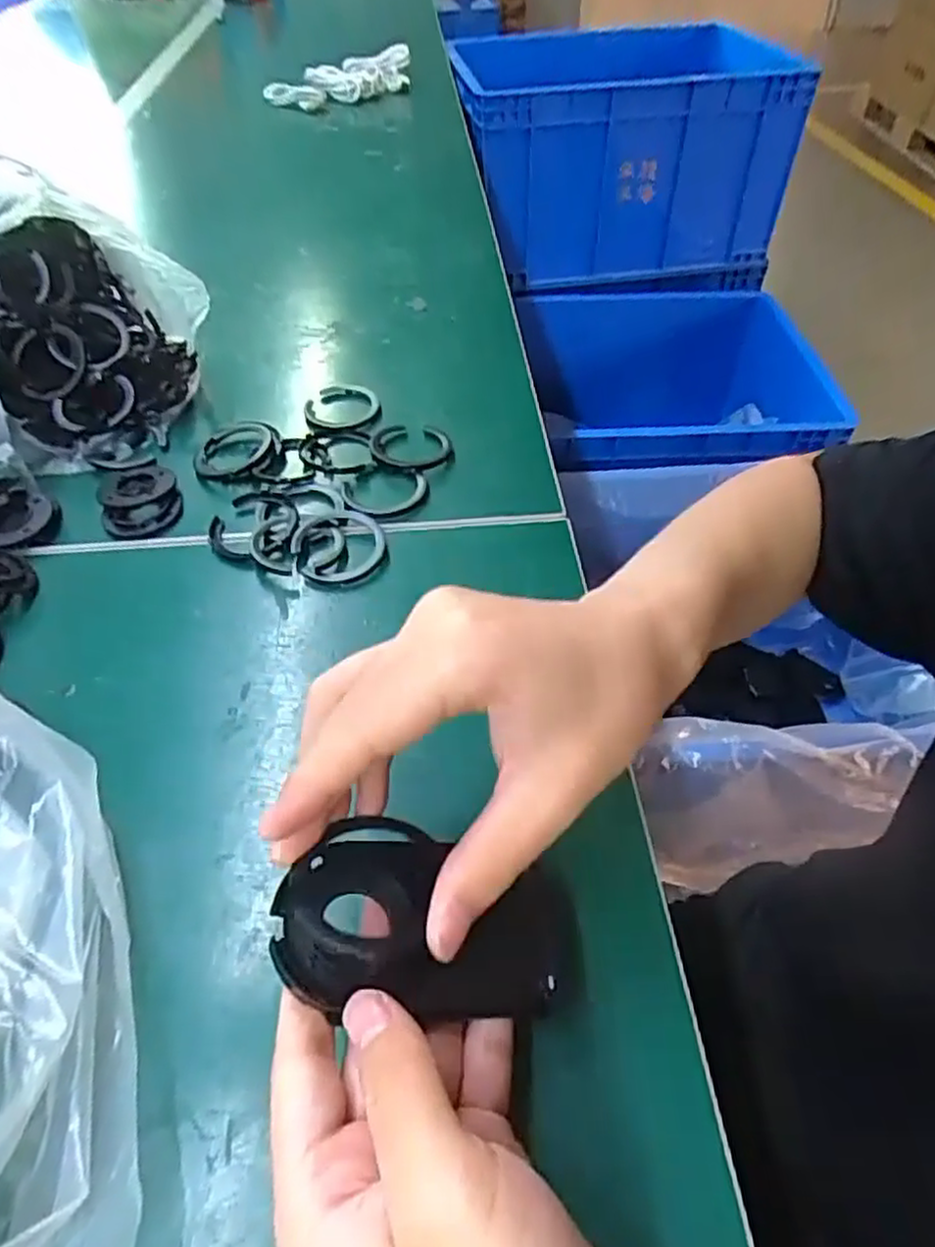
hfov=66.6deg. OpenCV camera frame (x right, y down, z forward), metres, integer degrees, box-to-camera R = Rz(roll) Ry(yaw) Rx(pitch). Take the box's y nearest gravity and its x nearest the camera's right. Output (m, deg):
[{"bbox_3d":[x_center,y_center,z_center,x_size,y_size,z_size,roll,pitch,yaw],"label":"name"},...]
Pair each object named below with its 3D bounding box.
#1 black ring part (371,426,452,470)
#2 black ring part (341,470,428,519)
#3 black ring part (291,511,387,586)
[{"bbox_3d":[-0.035,-0.112,0.448,0.049,0.008,0.047,-7,49,-5],"label":"black ring part"},{"bbox_3d":[-0.049,-0.076,0.423,0.051,0.008,0.051,0,49,0],"label":"black ring part"},{"bbox_3d":[-0.070,-0.042,0.391,0.050,0.010,0.050,-1,48,1],"label":"black ring part"}]

